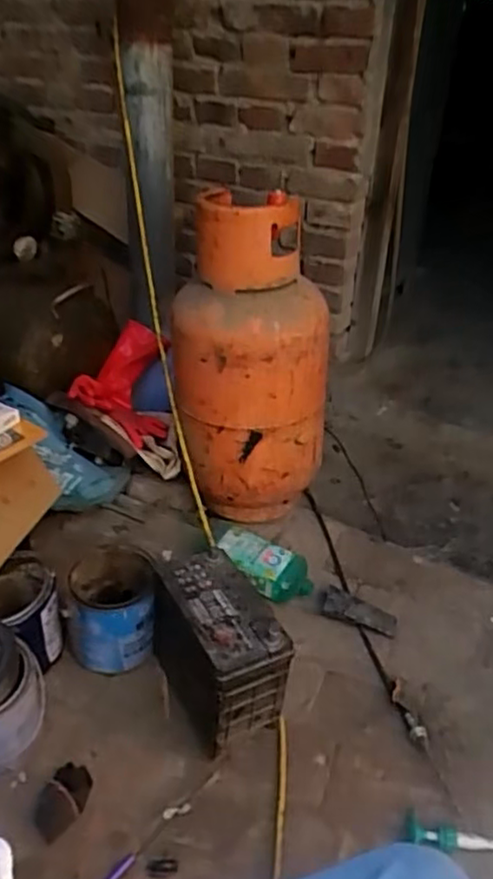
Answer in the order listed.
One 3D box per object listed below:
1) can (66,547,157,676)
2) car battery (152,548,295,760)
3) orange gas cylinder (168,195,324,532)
[{"bbox_3d":[-0.231,0.289,1.154,0.138,0.145,0.159,-2,34,-9],"label":"can"},{"bbox_3d":[-0.047,0.322,1.053,0.123,0.198,0.244,-16,38,-27],"label":"car battery"},{"bbox_3d":[0.007,-0.146,1.339,0.287,0.630,0.272,0,34,-6],"label":"orange gas cylinder"}]

